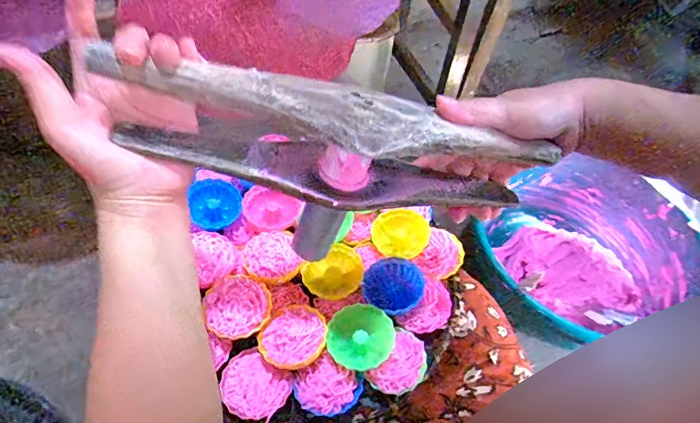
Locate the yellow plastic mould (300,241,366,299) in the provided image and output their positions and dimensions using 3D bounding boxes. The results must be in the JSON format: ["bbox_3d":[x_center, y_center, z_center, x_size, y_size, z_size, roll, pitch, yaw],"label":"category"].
[{"bbox_3d":[-0.016,0.061,0.447,0.061,0.015,0.061,-6,63,13],"label":"yellow plastic mould"}]

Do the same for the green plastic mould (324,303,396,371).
[{"bbox_3d":[0.009,0.114,0.403,0.061,0.022,0.053,4,55,-3],"label":"green plastic mould"}]

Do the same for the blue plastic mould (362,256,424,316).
[{"bbox_3d":[0.043,0.072,0.435,0.060,0.018,0.059,3,55,-4],"label":"blue plastic mould"}]

